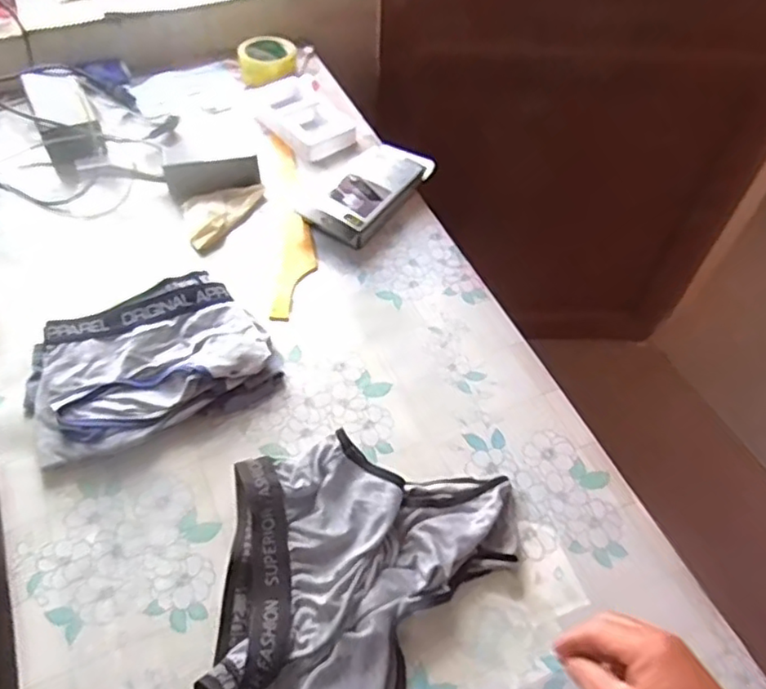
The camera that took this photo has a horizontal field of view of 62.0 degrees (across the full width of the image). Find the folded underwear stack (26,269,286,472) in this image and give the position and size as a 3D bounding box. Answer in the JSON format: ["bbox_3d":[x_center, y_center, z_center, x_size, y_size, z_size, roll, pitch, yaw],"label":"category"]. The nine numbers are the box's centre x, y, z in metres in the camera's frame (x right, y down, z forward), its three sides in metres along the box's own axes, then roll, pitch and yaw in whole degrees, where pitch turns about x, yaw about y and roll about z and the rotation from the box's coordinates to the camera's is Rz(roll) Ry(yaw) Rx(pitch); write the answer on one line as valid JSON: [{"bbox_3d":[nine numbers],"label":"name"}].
[{"bbox_3d":[-0.255,0.020,0.705,0.255,0.054,0.165,-22,58,-18],"label":"folded underwear stack"}]

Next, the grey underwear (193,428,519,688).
[{"bbox_3d":[-0.017,0.248,0.558,0.254,0.034,0.294,3,53,0],"label":"grey underwear"}]

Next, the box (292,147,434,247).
[{"bbox_3d":[-0.024,-0.222,0.907,0.108,0.035,0.216,30,58,18],"label":"box"}]

